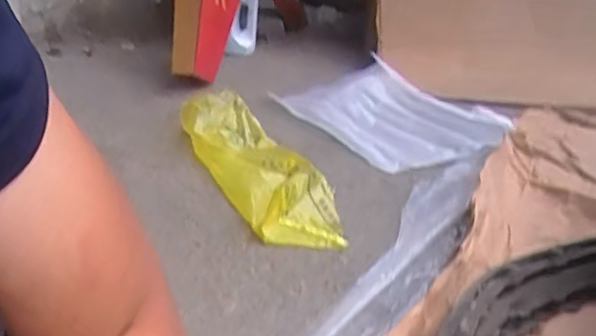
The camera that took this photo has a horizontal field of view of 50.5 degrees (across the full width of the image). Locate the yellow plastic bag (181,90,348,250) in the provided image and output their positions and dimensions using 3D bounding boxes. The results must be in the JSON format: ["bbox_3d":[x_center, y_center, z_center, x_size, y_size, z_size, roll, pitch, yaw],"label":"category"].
[{"bbox_3d":[-0.071,0.000,1.096,0.132,0.139,0.480,-10,29,-29],"label":"yellow plastic bag"}]

